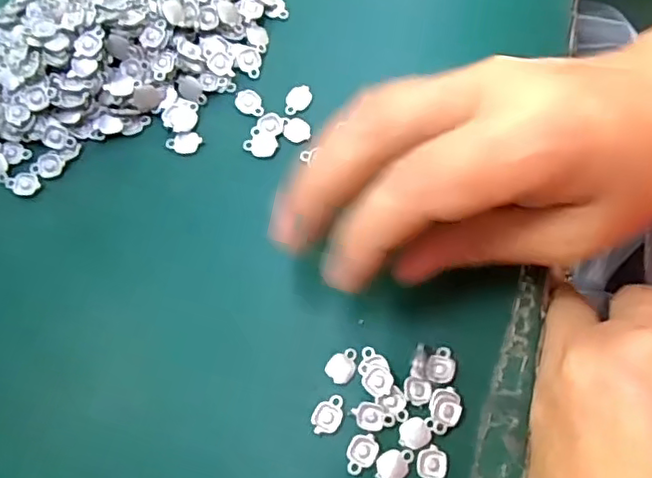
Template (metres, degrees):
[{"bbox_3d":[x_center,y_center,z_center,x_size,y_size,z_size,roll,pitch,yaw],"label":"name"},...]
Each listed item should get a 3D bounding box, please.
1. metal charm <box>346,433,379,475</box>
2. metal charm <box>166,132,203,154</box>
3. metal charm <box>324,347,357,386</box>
[{"bbox_3d":[0.012,0.073,0.211,0.010,0.004,0.014,28,75,10],"label":"metal charm"},{"bbox_3d":[-0.058,-0.040,0.252,0.014,0.004,0.009,-9,72,-1],"label":"metal charm"},{"bbox_3d":[0.006,0.045,0.222,0.010,0.004,0.013,39,77,13],"label":"metal charm"}]

